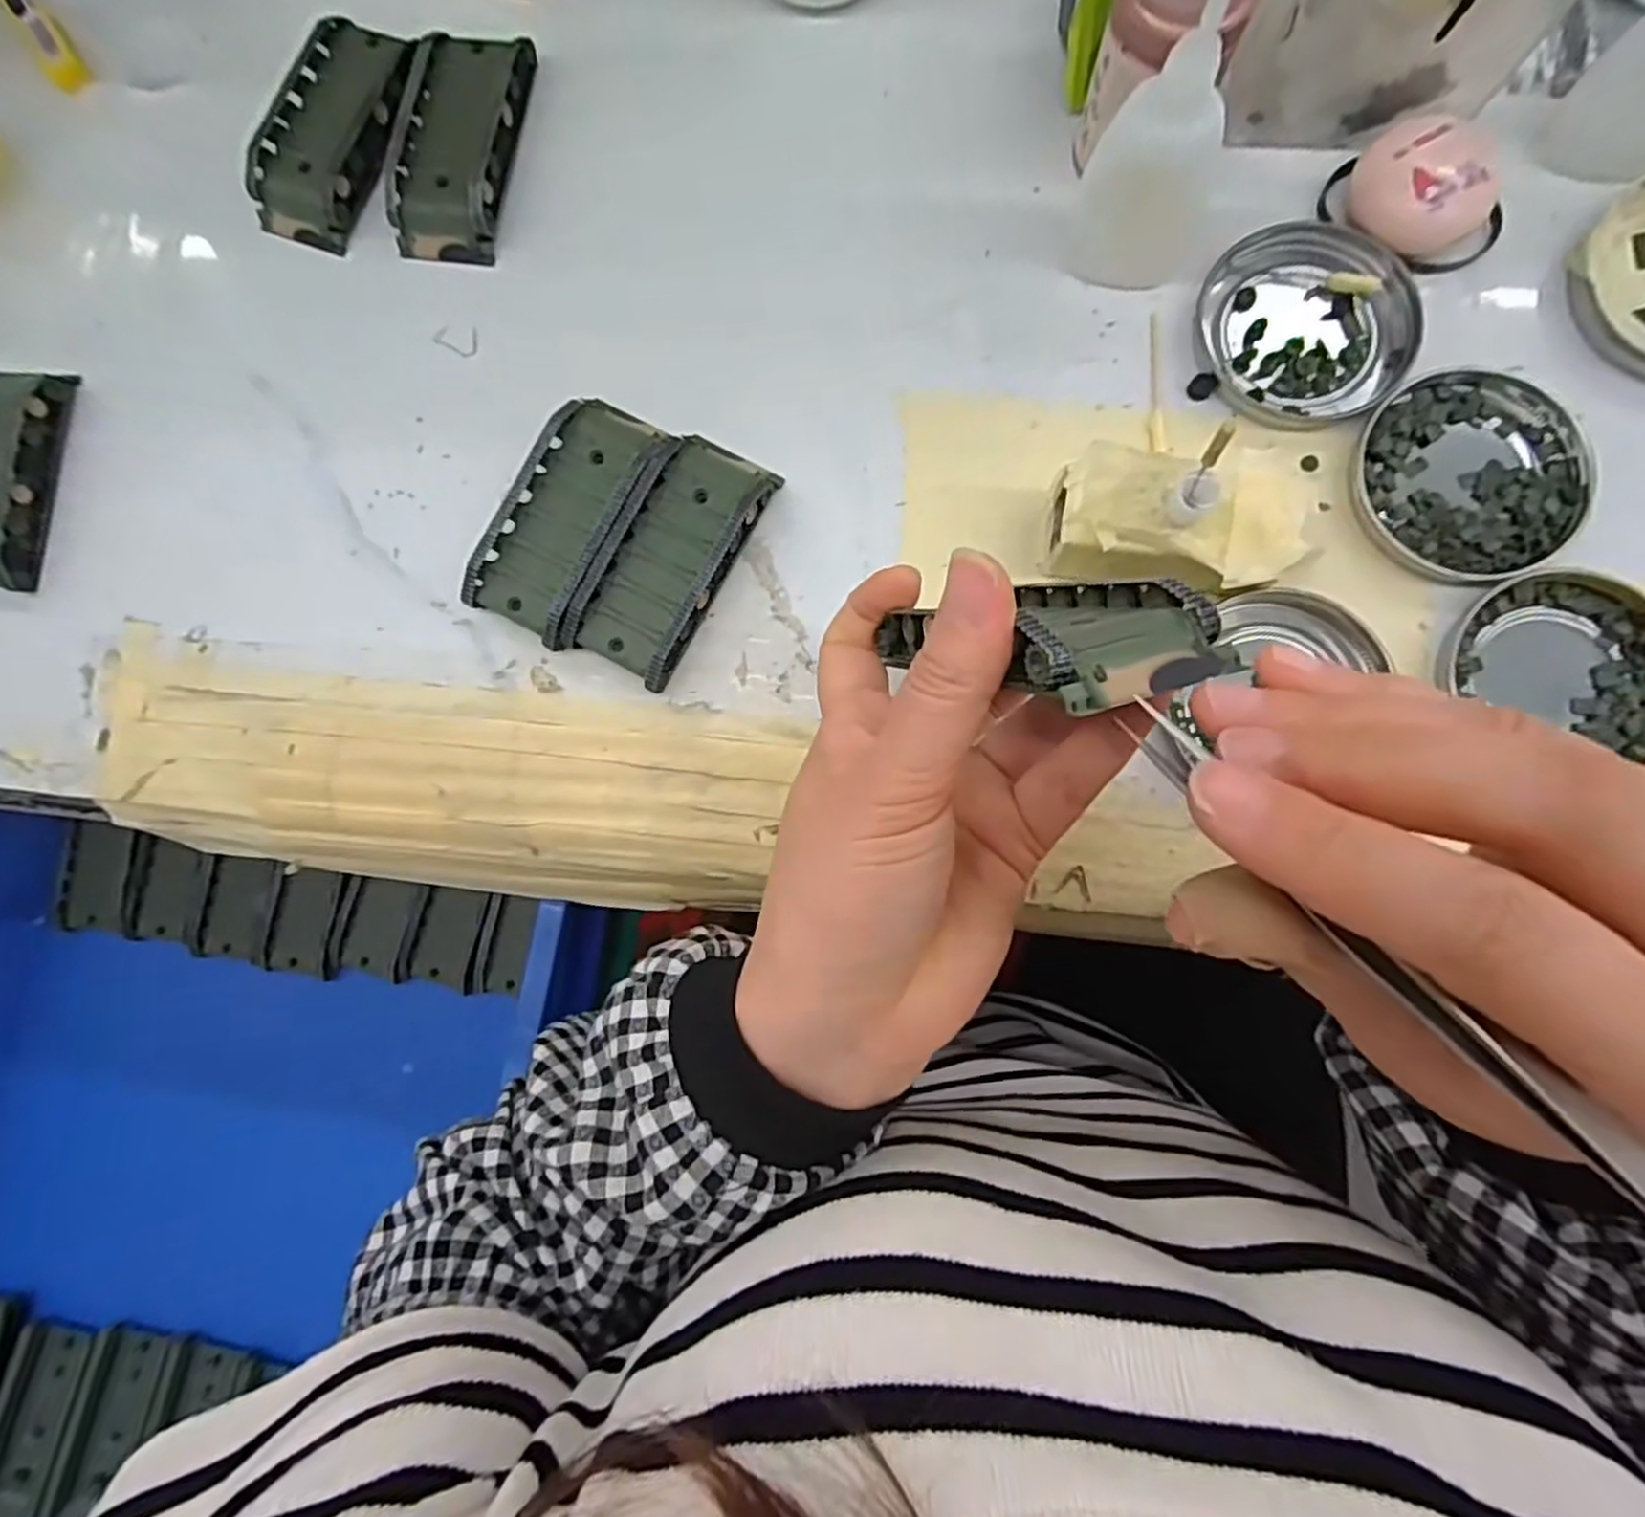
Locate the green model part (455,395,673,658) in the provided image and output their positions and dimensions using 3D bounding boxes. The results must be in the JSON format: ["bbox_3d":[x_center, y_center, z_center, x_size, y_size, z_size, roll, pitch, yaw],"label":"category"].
[{"bbox_3d":[-0.099,-0.095,0.302,0.045,0.018,0.095,28,85,7],"label":"green model part"}]

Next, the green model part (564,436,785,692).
[{"bbox_3d":[-0.058,-0.078,0.296,0.043,0.017,0.095,30,86,7],"label":"green model part"}]

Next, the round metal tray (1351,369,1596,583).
[{"bbox_3d":[0.239,-0.106,0.282,0.078,0.009,0.078,-1,82,4],"label":"round metal tray"}]

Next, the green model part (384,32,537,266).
[{"bbox_3d":[-0.154,-0.260,0.323,0.048,0.013,0.096,8,83,5],"label":"green model part"}]

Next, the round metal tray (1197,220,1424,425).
[{"bbox_3d":[0.186,-0.168,0.295,0.074,0.009,0.078,-1,82,4],"label":"round metal tray"}]

